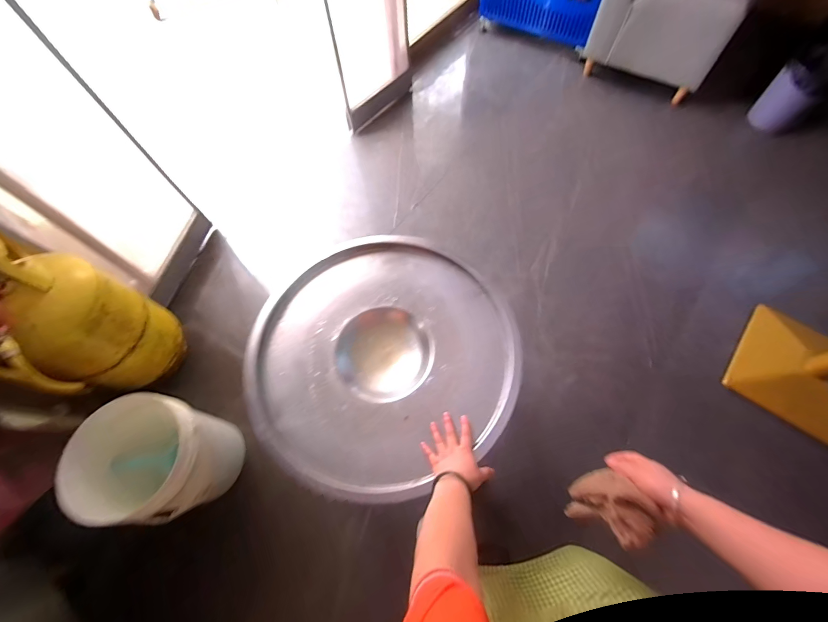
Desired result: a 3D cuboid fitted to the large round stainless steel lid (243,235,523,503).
[{"bbox_3d":[-0.073,0.079,0.764,0.540,0.056,0.547,-1,66,2],"label":"large round stainless steel lid"}]

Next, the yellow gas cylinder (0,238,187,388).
[{"bbox_3d":[-0.985,0.024,1.053,0.288,0.578,0.280,31,70,14],"label":"yellow gas cylinder"}]

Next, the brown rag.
[{"bbox_3d":[0.286,0.291,0.523,0.073,0.118,0.081,-27,68,-10],"label":"brown rag"}]

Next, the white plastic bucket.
[{"bbox_3d":[-0.707,0.421,1.017,0.295,0.355,0.323,1,66,2],"label":"white plastic bucket"}]

